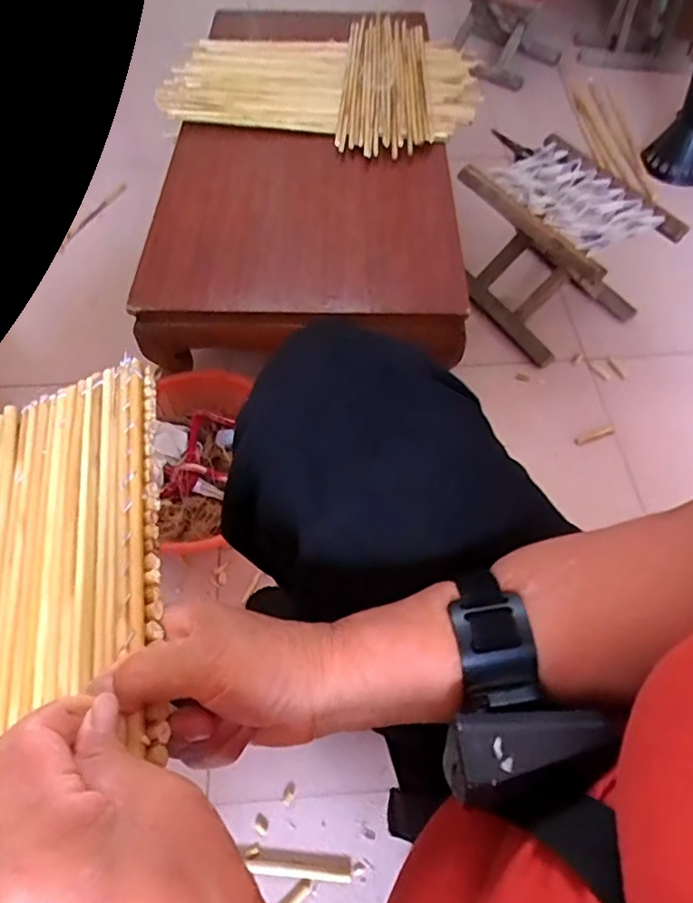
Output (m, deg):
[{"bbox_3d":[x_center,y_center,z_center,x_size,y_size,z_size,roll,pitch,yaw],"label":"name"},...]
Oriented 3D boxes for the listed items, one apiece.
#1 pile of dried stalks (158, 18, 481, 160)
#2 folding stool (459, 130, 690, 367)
[{"bbox_3d":[-0.038,-0.712,1.077,0.574,0.047,0.448,18,60,9],"label":"pile of dried stalks"},{"bbox_3d":[0.338,-0.338,0.952,0.228,0.189,0.284,-28,64,-17],"label":"folding stool"}]

